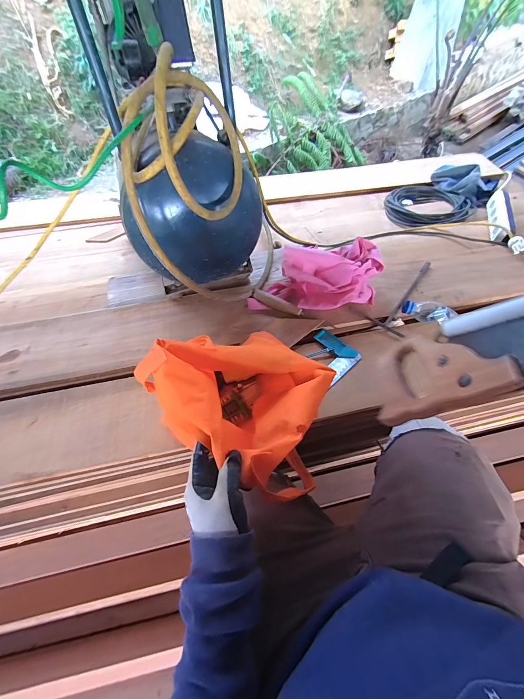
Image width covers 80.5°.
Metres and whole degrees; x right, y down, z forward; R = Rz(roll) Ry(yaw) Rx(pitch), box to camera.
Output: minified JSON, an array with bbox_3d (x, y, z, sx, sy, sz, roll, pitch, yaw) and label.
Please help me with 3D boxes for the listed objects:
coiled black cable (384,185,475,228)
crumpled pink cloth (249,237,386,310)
[{"bbox_3d":[0.610,-0.527,1.128,0.306,0.032,0.244,12,55,9],"label":"coiled black cable"},{"bbox_3d":[0.129,-0.181,0.743,0.310,0.124,0.155,2,54,3],"label":"crumpled pink cloth"}]

